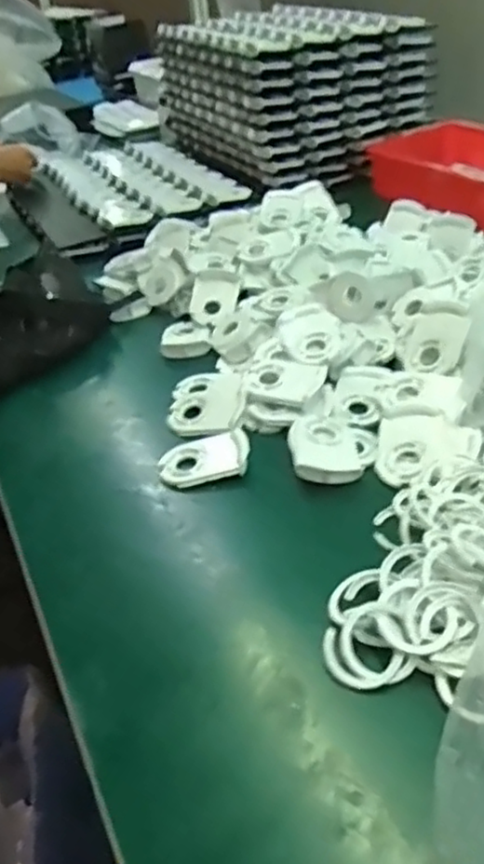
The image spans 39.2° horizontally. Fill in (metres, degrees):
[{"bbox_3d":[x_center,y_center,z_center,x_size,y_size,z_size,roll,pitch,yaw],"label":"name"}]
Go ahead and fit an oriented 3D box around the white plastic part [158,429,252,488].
[{"bbox_3d":[-0.035,0.023,0.636,0.083,0.025,0.060,-6,37,1],"label":"white plastic part"}]

